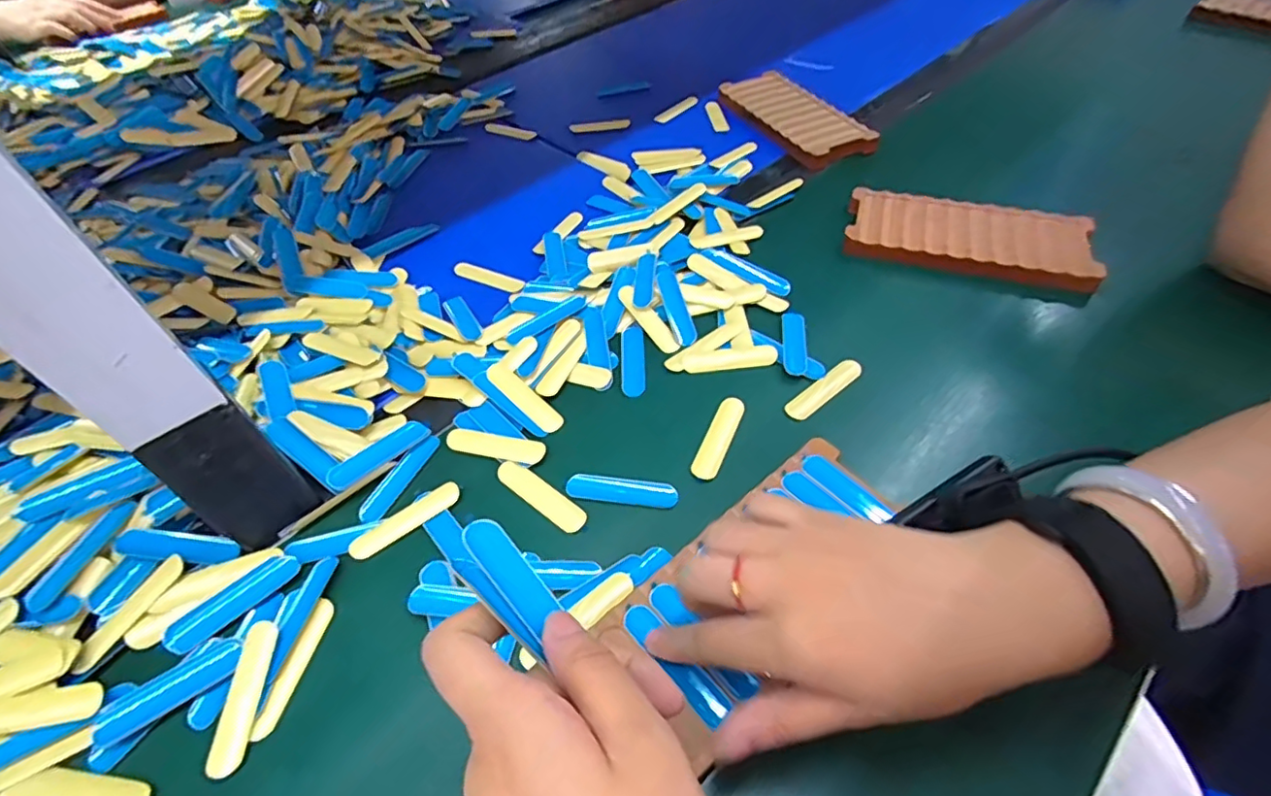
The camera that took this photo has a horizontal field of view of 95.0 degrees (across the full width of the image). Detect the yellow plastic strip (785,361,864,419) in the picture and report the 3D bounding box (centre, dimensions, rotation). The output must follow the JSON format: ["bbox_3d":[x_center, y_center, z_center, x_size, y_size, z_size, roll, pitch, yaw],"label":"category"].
[{"bbox_3d":[0.119,-0.006,0.369,0.061,0.004,0.016,-34,57,-22],"label":"yellow plastic strip"}]

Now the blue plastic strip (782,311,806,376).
[{"bbox_3d":[0.107,-0.039,0.390,0.014,0.004,0.058,4,51,7],"label":"blue plastic strip"}]

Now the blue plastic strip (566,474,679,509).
[{"bbox_3d":[-0.008,0.051,0.327,0.061,0.004,0.016,5,51,8],"label":"blue plastic strip"}]

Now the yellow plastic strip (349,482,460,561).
[{"bbox_3d":[-0.127,0.067,0.322,0.062,0.004,0.016,-31,55,-20],"label":"yellow plastic strip"}]

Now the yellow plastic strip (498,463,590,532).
[{"bbox_3d":[-0.053,0.054,0.328,0.061,0.004,0.015,31,59,25],"label":"yellow plastic strip"}]

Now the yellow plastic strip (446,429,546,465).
[{"bbox_3d":[-0.084,0.029,0.349,0.062,0.005,0.016,7,52,10],"label":"yellow plastic strip"}]

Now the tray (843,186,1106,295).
[{"bbox_3d":[0.255,-0.128,0.448,0.172,0.012,0.076,14,53,15],"label":"tray"}]

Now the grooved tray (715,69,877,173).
[{"bbox_3d":[0.157,-0.281,0.580,0.077,0.013,0.178,-23,53,-14],"label":"grooved tray"}]

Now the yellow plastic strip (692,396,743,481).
[{"bbox_3d":[0.049,0.022,0.348,0.015,0.004,0.062,17,54,17],"label":"yellow plastic strip"}]

